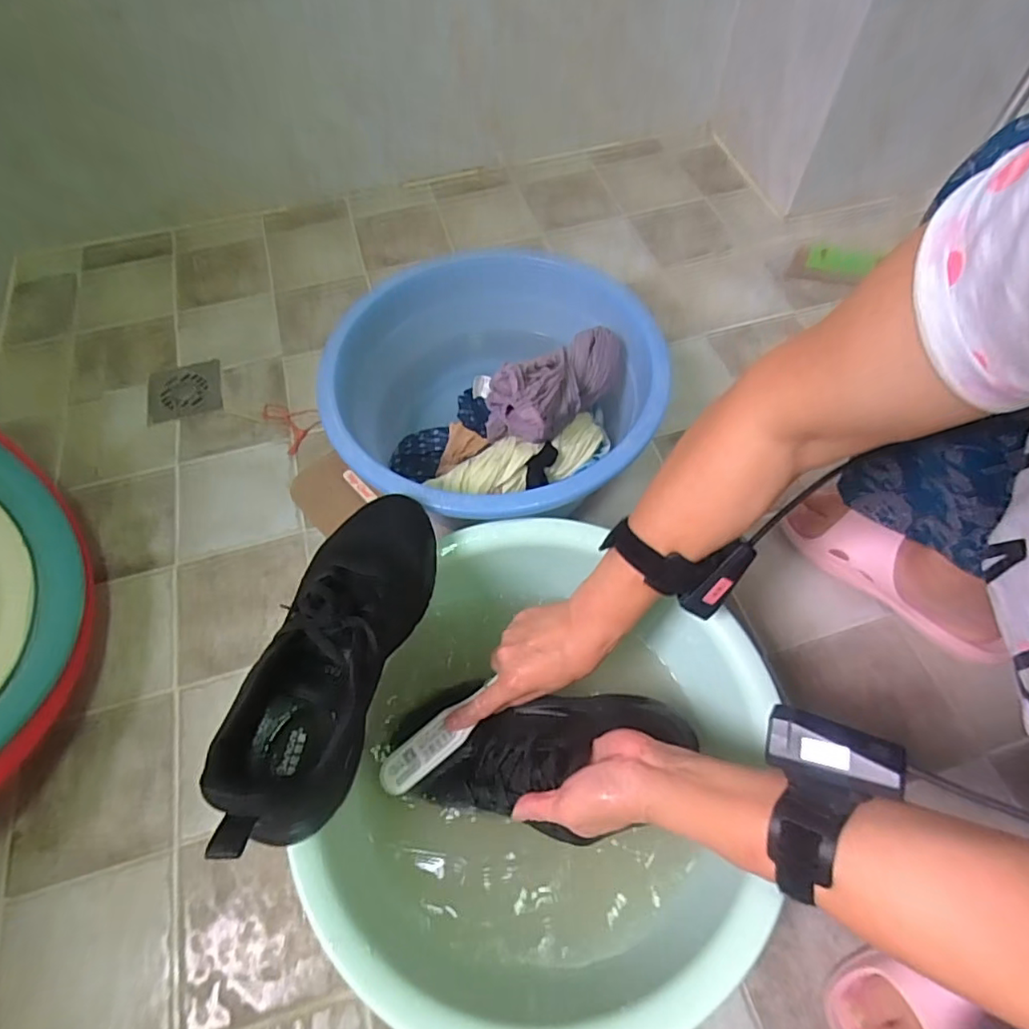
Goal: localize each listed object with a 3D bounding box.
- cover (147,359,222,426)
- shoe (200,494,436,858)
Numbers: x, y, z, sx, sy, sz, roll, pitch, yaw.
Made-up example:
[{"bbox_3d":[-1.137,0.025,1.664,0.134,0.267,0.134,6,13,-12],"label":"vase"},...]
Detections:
[{"bbox_3d":[-0.474,-0.179,0.819,0.098,0.010,0.099,-16,62,-7],"label":"cover"},{"bbox_3d":[-0.136,0.095,0.434,0.097,0.097,0.281,10,62,13],"label":"shoe"}]

